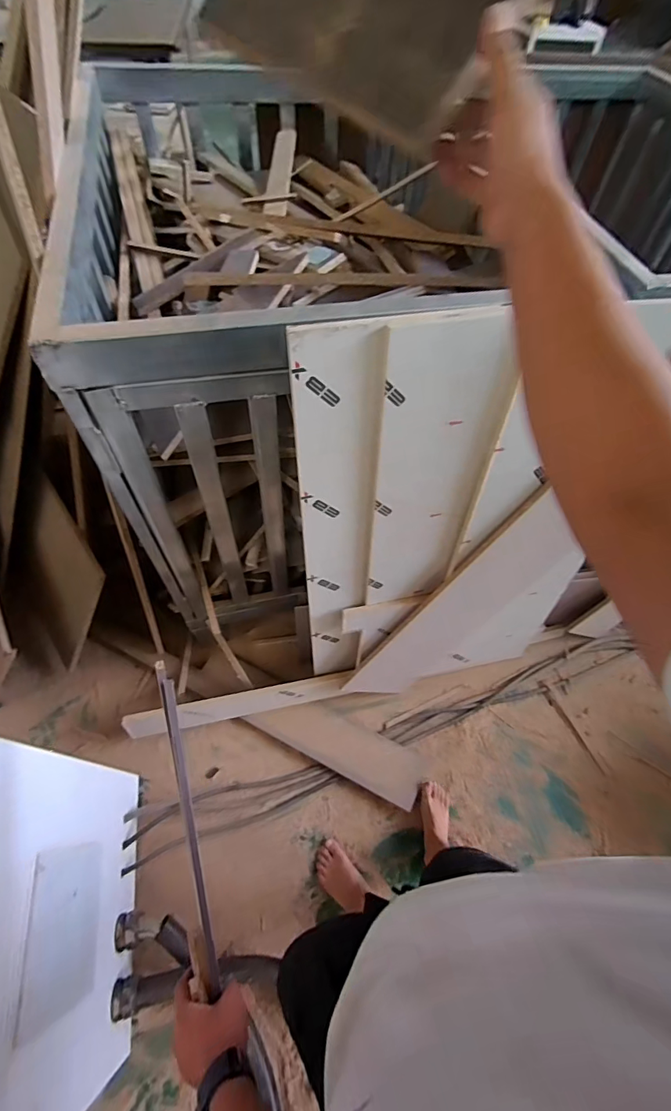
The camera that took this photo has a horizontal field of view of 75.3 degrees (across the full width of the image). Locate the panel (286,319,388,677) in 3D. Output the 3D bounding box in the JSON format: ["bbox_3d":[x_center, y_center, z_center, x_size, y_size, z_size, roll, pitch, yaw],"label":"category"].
[{"bbox_3d":[0.003,0.008,1.039,0.146,1.049,0.016,-9,48,-8],"label":"panel"}]

